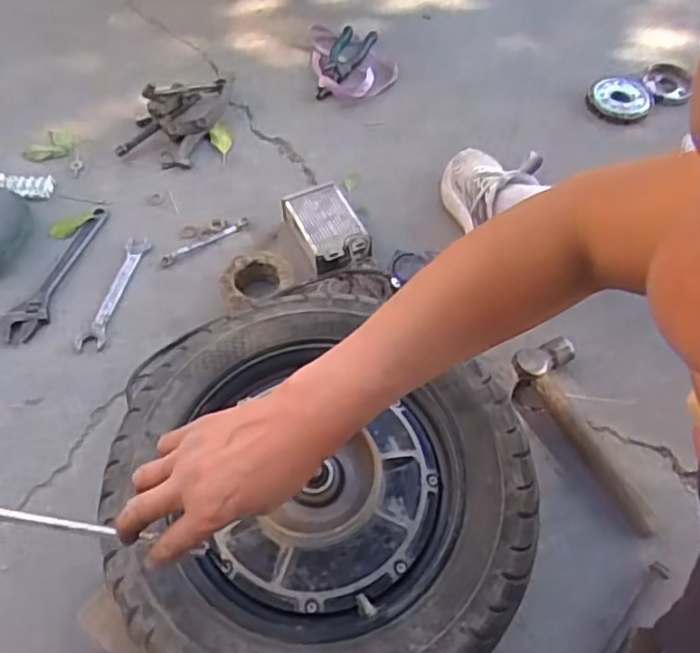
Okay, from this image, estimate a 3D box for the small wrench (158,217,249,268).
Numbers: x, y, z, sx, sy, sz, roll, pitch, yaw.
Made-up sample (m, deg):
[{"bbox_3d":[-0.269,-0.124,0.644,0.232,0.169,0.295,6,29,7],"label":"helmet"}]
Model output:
[{"bbox_3d":[-0.212,-0.125,0.963,0.144,0.010,0.023,-31,61,-17],"label":"small wrench"}]

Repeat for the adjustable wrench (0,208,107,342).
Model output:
[{"bbox_3d":[-0.406,-0.074,0.934,0.053,0.012,0.240,18,59,13],"label":"adjustable wrench"}]

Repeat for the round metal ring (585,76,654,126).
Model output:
[{"bbox_3d":[0.463,-0.390,1.135,0.104,0.021,0.103,2,58,-3],"label":"round metal ring"}]

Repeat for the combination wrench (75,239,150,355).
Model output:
[{"bbox_3d":[-0.327,-0.049,0.919,0.035,0.013,0.187,10,57,8],"label":"combination wrench"}]

